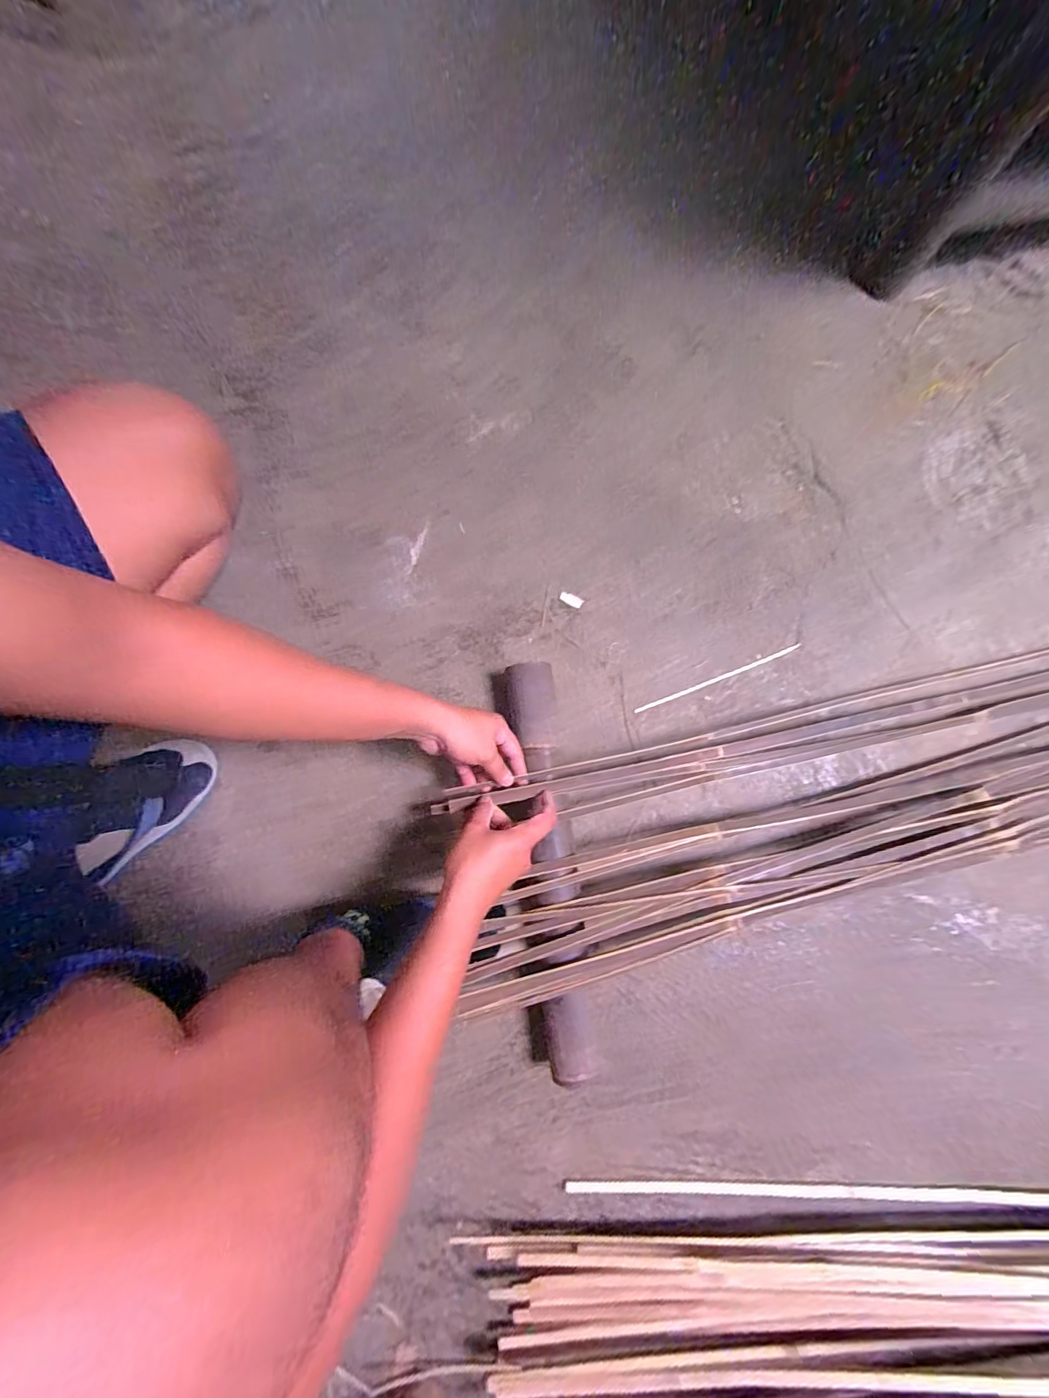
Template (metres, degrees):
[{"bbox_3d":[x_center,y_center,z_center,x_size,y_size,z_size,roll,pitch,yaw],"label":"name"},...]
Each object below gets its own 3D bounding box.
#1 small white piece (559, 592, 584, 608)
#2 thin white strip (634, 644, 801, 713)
[{"bbox_3d":[0.070,-0.147,0.707,0.035,0.004,0.017,25,79,4],"label":"small white piece"},{"bbox_3d":[0.278,-0.029,0.684,0.261,0.004,0.007,-21,80,-5],"label":"thin white strip"}]

